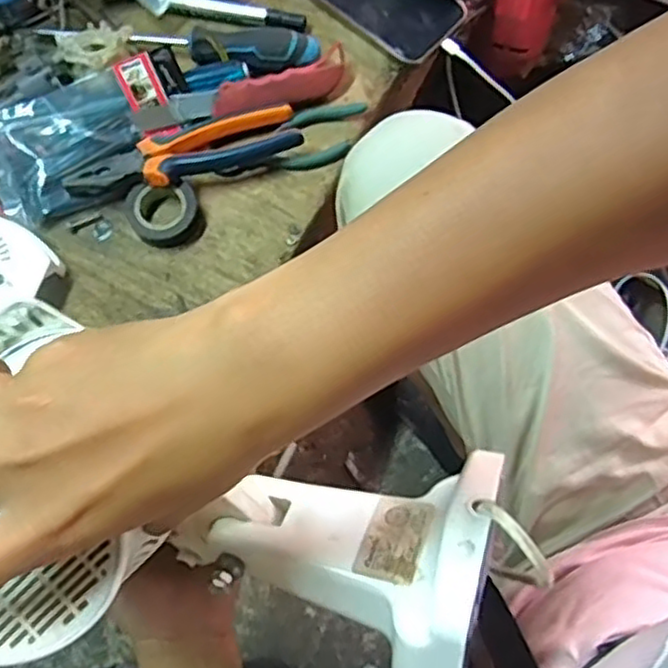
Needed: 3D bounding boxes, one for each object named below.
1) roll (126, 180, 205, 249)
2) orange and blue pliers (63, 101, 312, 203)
[{"bbox_3d":[-0.139,-0.097,0.574,0.060,0.026,0.052,-5,73,-1],"label":"roll"},{"bbox_3d":[-0.124,-0.147,0.577,0.191,0.029,0.050,-19,74,-5],"label":"orange and blue pliers"}]

